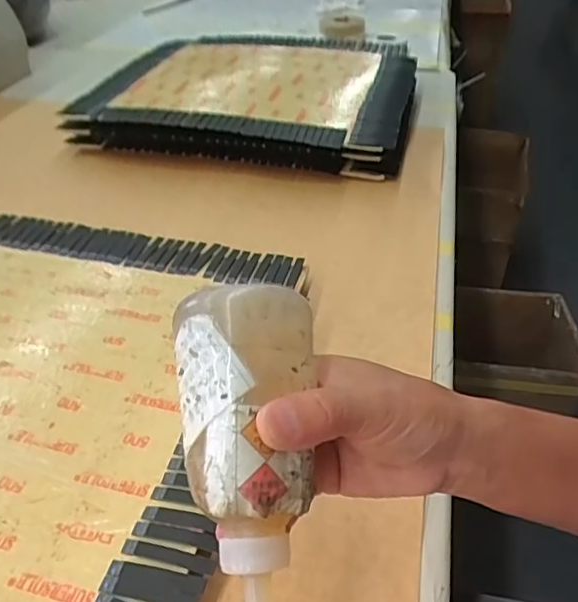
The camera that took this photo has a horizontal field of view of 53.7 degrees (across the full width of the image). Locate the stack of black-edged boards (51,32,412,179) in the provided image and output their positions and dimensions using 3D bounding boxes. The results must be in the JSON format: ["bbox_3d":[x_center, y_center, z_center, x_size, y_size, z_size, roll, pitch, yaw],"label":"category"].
[{"bbox_3d":[-0.047,-0.334,0.908,0.477,0.063,0.437,11,42,10],"label":"stack of black-edged boards"}]

